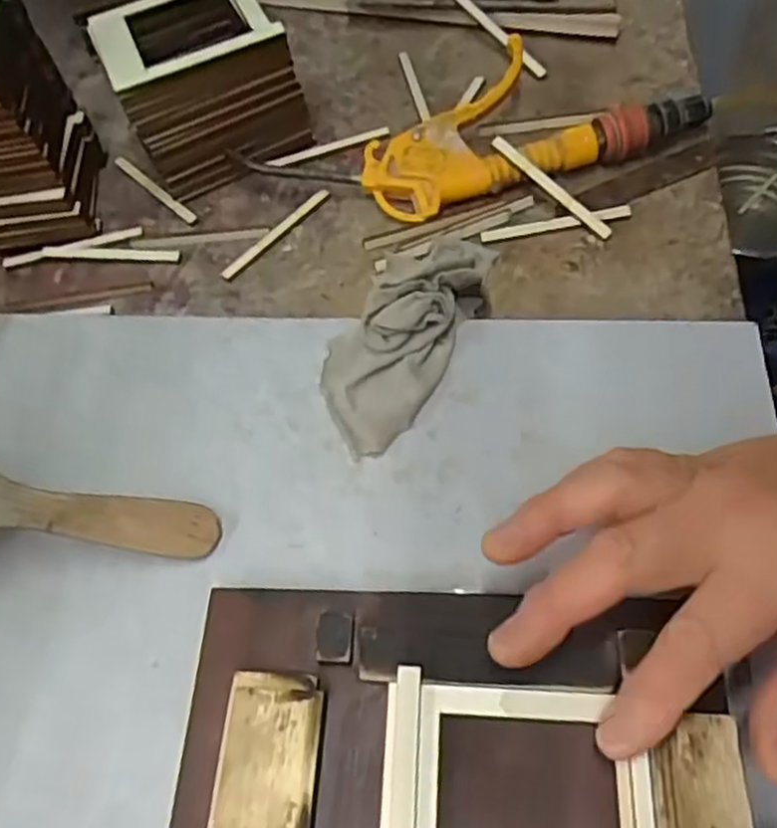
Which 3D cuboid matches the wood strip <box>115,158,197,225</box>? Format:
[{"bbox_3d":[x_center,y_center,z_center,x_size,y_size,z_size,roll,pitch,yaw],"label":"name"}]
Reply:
[{"bbox_3d":[-0.141,-0.136,0.435,0.006,0.005,0.076,-42,64,-19],"label":"wood strip"}]

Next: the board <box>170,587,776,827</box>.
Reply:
[{"bbox_3d":[0.022,0.132,0.239,0.191,0.015,0.145,1,59,5],"label":"board"}]

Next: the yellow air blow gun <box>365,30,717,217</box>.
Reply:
[{"bbox_3d":[0.073,-0.165,0.411,0.182,0.034,0.079,-18,60,-5],"label":"yellow air blow gun"}]

